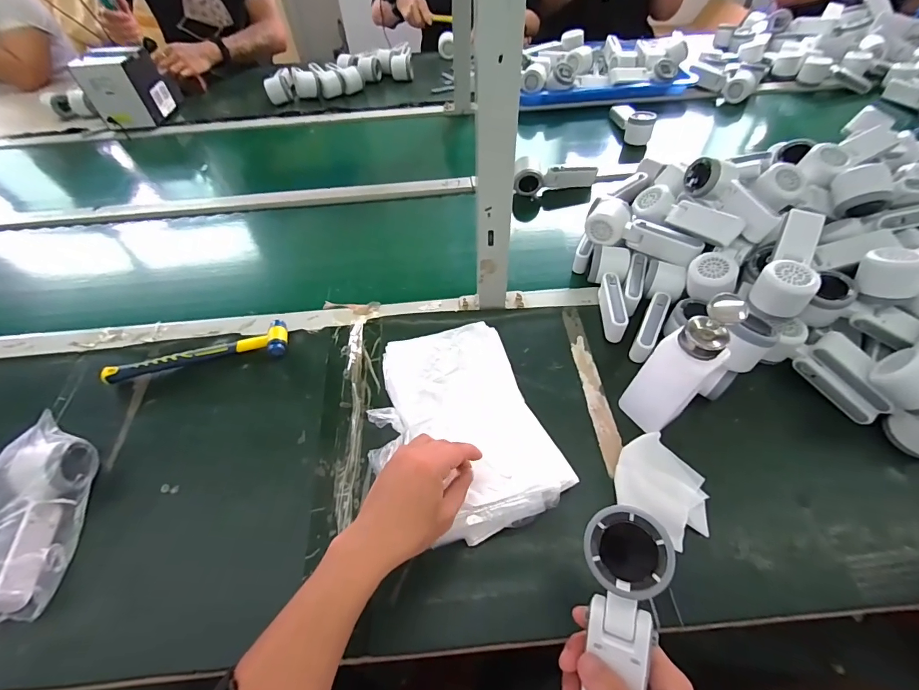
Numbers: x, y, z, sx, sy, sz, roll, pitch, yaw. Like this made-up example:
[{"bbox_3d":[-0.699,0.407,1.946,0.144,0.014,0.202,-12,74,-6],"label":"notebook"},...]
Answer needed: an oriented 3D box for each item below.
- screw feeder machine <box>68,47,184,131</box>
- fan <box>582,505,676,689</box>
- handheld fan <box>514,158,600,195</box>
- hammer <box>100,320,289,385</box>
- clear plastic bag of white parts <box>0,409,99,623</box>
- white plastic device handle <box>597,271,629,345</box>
[{"bbox_3d":[-0.830,-0.653,1.020,0.147,0.144,0.161,-9,54,-4],"label":"screw feeder machine"},{"bbox_3d":[0.109,0.198,0.280,0.051,0.025,0.164,8,89,9],"label":"fan"},{"bbox_3d":[0.185,-0.338,0.803,0.166,0.049,0.059,-9,54,-4],"label":"handheld fan"},{"bbox_3d":[-0.373,0.008,0.586,0.243,0.023,0.064,-8,54,-3],"label":"hammer"},{"bbox_3d":[-0.458,0.186,0.435,0.069,0.080,0.203,-1,54,2],"label":"clear plastic bag of white parts"},{"bbox_3d":[0.221,-0.054,0.590,0.025,0.045,0.100,5,54,6],"label":"white plastic device handle"}]

